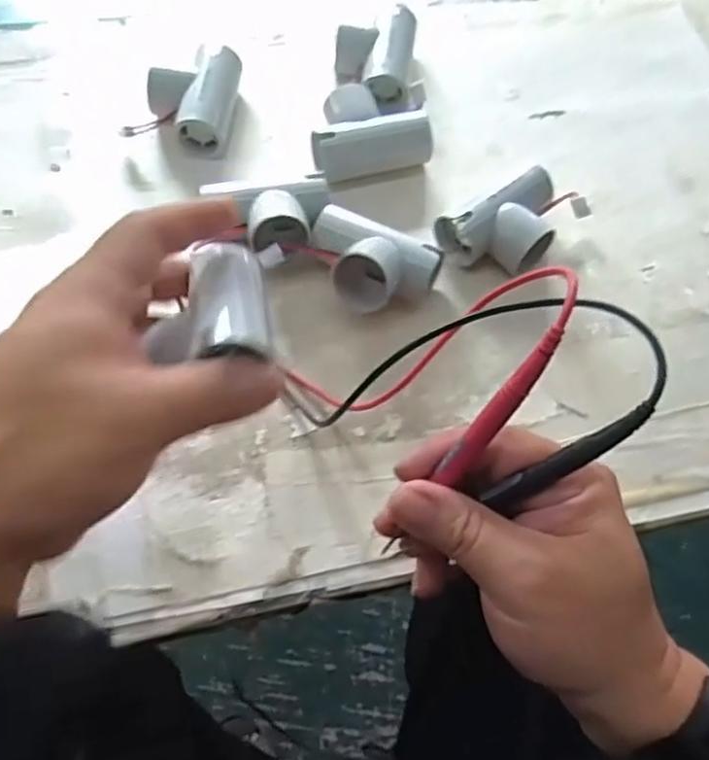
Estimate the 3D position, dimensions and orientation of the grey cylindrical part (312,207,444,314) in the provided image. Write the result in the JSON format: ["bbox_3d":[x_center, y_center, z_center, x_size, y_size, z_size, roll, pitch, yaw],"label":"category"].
[{"bbox_3d":[0.007,-0.064,0.397,0.074,0.041,0.047,29,64,12],"label":"grey cylindrical part"}]

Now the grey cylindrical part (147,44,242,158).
[{"bbox_3d":[-0.107,-0.196,0.466,0.054,0.035,0.091,7,61,1],"label":"grey cylindrical part"}]

